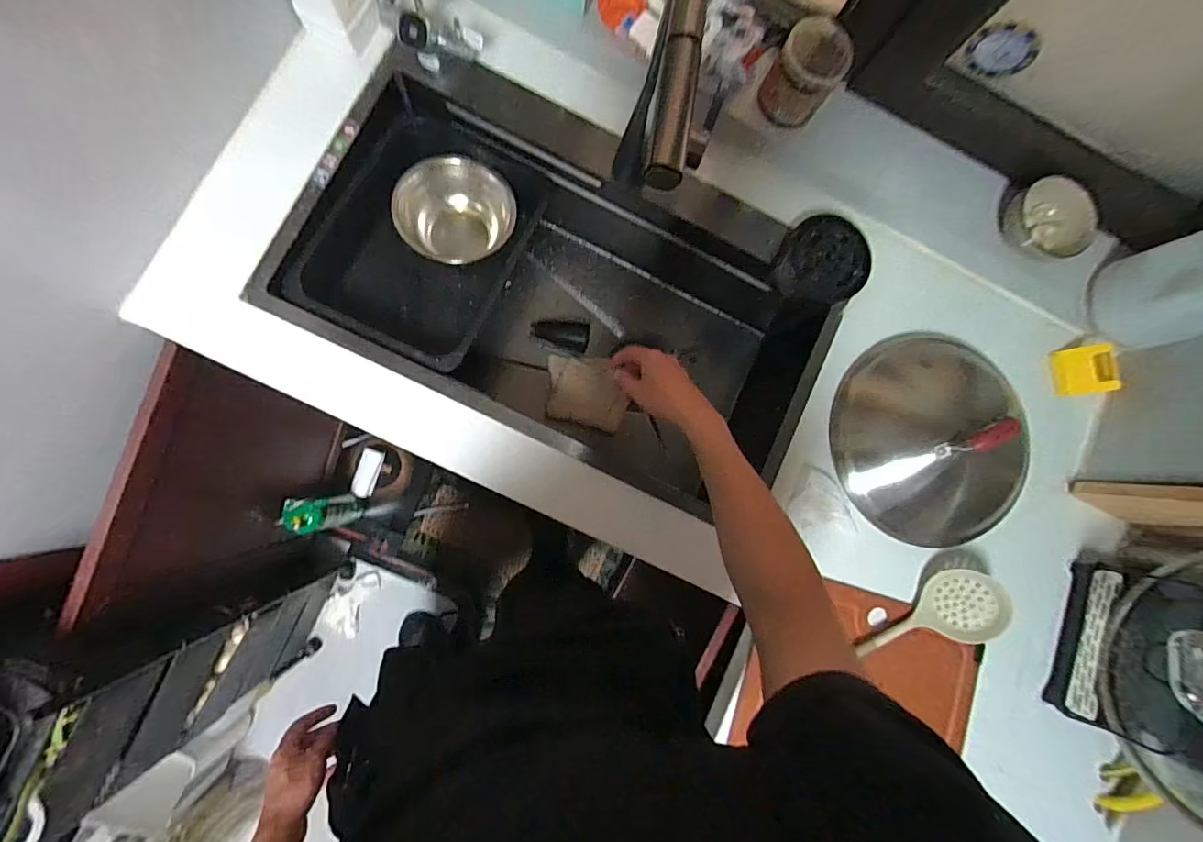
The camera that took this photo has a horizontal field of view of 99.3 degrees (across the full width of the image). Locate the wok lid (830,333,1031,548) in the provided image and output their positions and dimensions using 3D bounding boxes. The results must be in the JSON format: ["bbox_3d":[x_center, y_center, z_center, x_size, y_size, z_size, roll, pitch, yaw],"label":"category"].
[{"bbox_3d":[0.462,0.023,0.701,0.249,0.103,0.298,-3,86,-8],"label":"wok lid"}]

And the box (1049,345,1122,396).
[{"bbox_3d":[0.739,-0.076,0.784,0.026,0.090,0.073,-11,87,-8],"label":"box"}]

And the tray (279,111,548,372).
[{"bbox_3d":[-0.255,-0.259,0.757,0.254,0.116,0.333,25,83,-5],"label":"tray"}]

